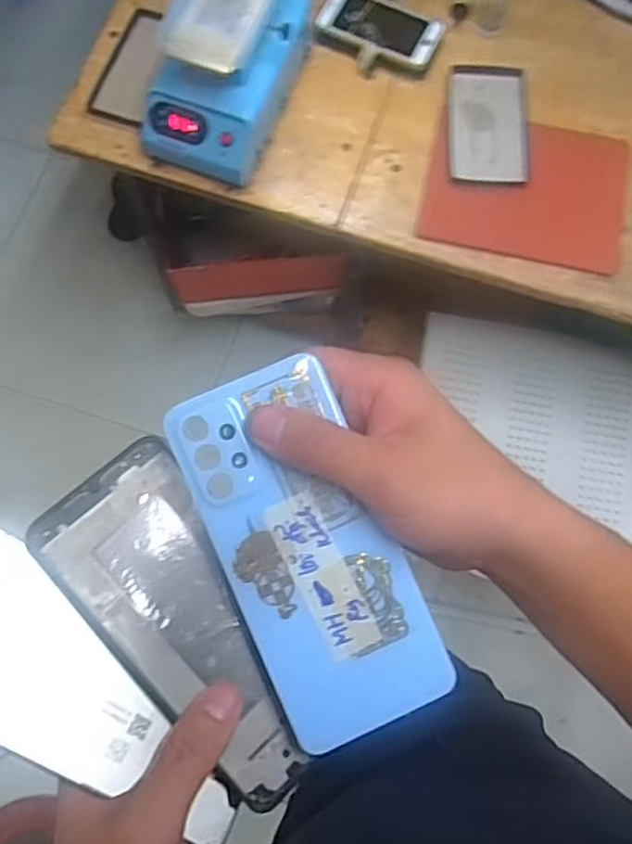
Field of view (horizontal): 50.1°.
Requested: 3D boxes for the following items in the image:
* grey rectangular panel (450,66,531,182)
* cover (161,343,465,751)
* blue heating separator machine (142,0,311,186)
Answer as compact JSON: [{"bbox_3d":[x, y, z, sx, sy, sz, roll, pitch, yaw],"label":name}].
[{"bbox_3d":[0.219,-0.378,0.857,0.096,0.022,0.161,3,75,-1],"label":"grey rectangular panel"},{"bbox_3d":[-0.003,0.057,0.296,0.076,0.006,0.162,-27,90,-9],"label":"cover"},{"bbox_3d":[-0.095,-0.428,0.804,0.144,0.139,0.239,22,75,4],"label":"blue heating separator machine"}]

